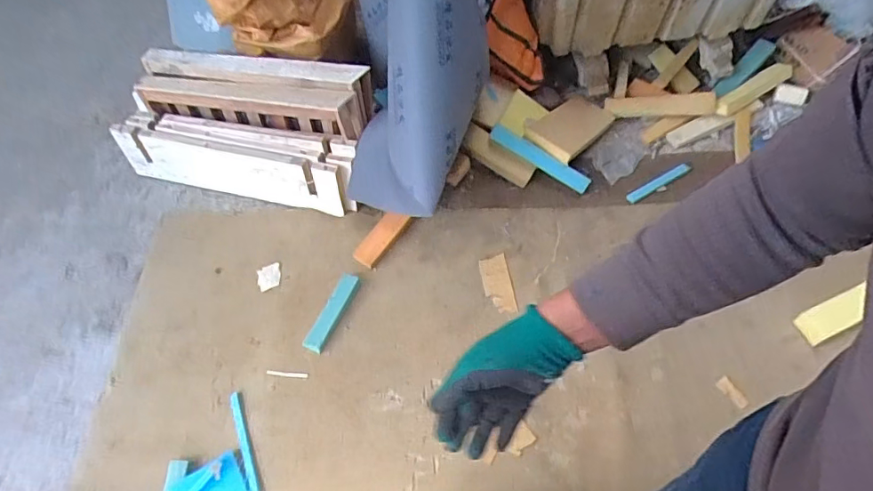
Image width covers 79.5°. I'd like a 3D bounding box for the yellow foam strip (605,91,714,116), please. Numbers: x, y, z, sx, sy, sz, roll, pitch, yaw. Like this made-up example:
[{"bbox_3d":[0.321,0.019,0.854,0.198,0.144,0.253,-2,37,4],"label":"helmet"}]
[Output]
[{"bbox_3d":[0.723,-0.456,1.701,0.328,0.028,0.072,0,89,9],"label":"yellow foam strip"}]

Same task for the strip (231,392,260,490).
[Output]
[{"bbox_3d":[-0.491,0.502,1.336,0.025,0.008,0.271,-22,60,-9],"label":"strip"}]

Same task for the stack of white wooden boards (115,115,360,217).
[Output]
[{"bbox_3d":[-0.621,-0.268,1.662,0.746,0.226,0.141,12,61,11],"label":"stack of white wooden boards"}]

